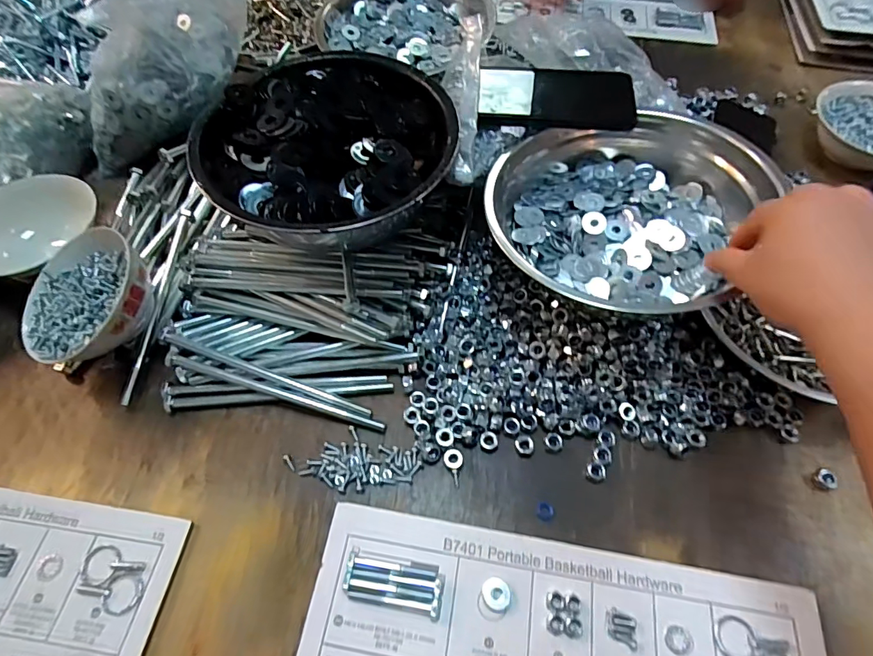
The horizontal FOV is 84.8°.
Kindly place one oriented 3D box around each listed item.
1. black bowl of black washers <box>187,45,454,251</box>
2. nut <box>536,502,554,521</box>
[{"bbox_3d":[-0.101,-0.168,0.464,0.229,0.067,0.229,-1,62,1],"label":"black bowl of black washers"},{"bbox_3d":[0.092,0.155,0.403,0.015,0.004,0.014,-1,59,2],"label":"nut"}]

